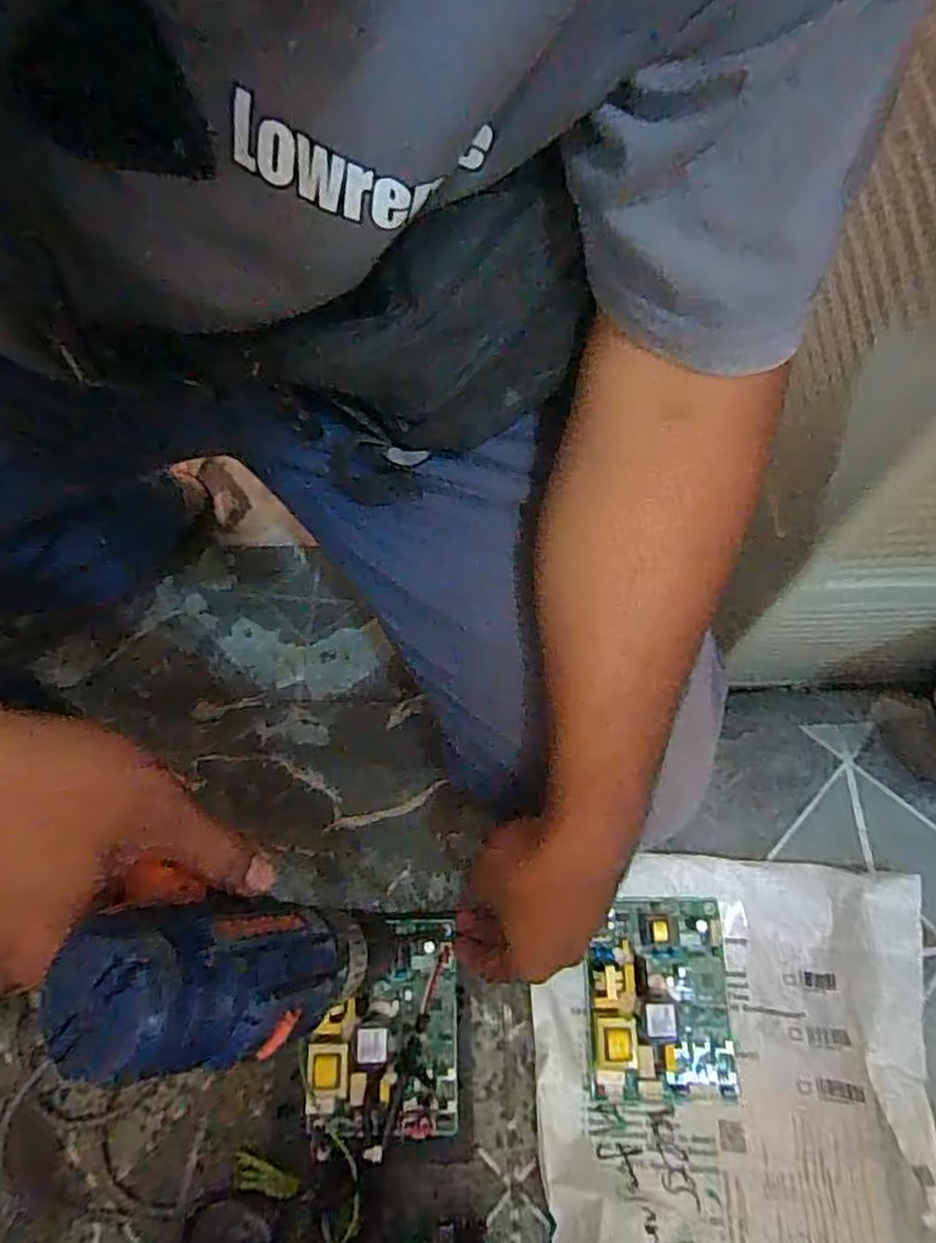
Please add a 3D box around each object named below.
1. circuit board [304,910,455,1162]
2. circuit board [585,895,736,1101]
[{"bbox_3d":[-0.058,0.274,0.470,0.095,0.036,0.128,-3,69,-1],"label":"circuit board"},{"bbox_3d":[0.133,0.259,0.479,0.097,0.028,0.126,-1,69,0],"label":"circuit board"}]

